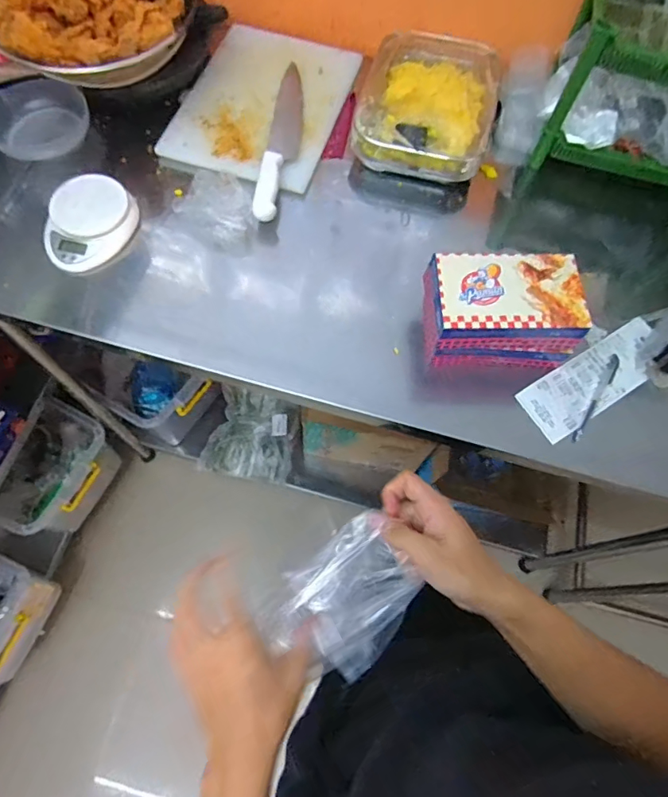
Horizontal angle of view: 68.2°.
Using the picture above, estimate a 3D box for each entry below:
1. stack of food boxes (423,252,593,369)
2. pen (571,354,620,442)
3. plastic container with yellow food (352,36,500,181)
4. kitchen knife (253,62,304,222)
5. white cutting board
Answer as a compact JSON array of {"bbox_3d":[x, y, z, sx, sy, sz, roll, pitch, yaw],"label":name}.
[{"bbox_3d":[0.215,-0.110,0.639,0.193,0.108,0.117,-2,67,-4],"label":"stack of food boxes"},{"bbox_3d":[0.356,-0.002,0.668,0.016,0.014,0.148,32,69,10],"label":"pen"},{"bbox_3d":[0.159,-0.495,0.832,0.221,0.064,0.295,12,67,2],"label":"plastic container with yellow food"},{"bbox_3d":[-0.080,-0.424,0.794,0.049,0.027,0.347,7,67,0],"label":"kitchen knife"},{"bbox_3d":[-0.118,-0.502,0.840,0.255,0.016,0.344,18,67,5],"label":"white cutting board"}]

